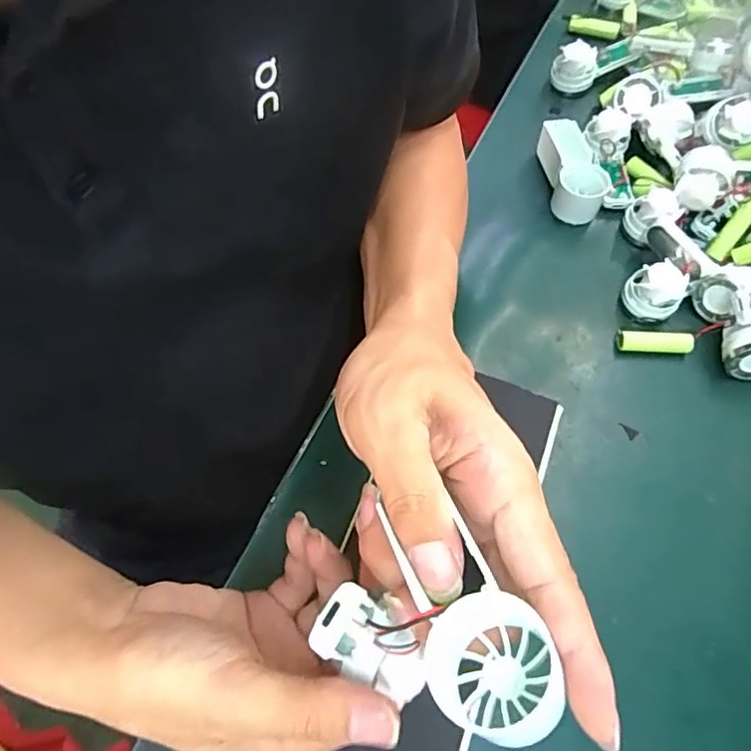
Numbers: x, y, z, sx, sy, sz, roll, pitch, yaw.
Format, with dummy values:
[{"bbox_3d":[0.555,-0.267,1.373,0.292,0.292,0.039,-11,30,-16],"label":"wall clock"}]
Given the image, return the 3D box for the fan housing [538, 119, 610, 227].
[{"bbox_3d":[0.169,-0.175,0.489,0.041,0.035,0.090,-4,63,-1],"label":"fan housing"}]

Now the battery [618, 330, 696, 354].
[{"bbox_3d":[0.206,-0.026,0.420,0.051,0.012,0.013,5,64,4],"label":"battery"}]

